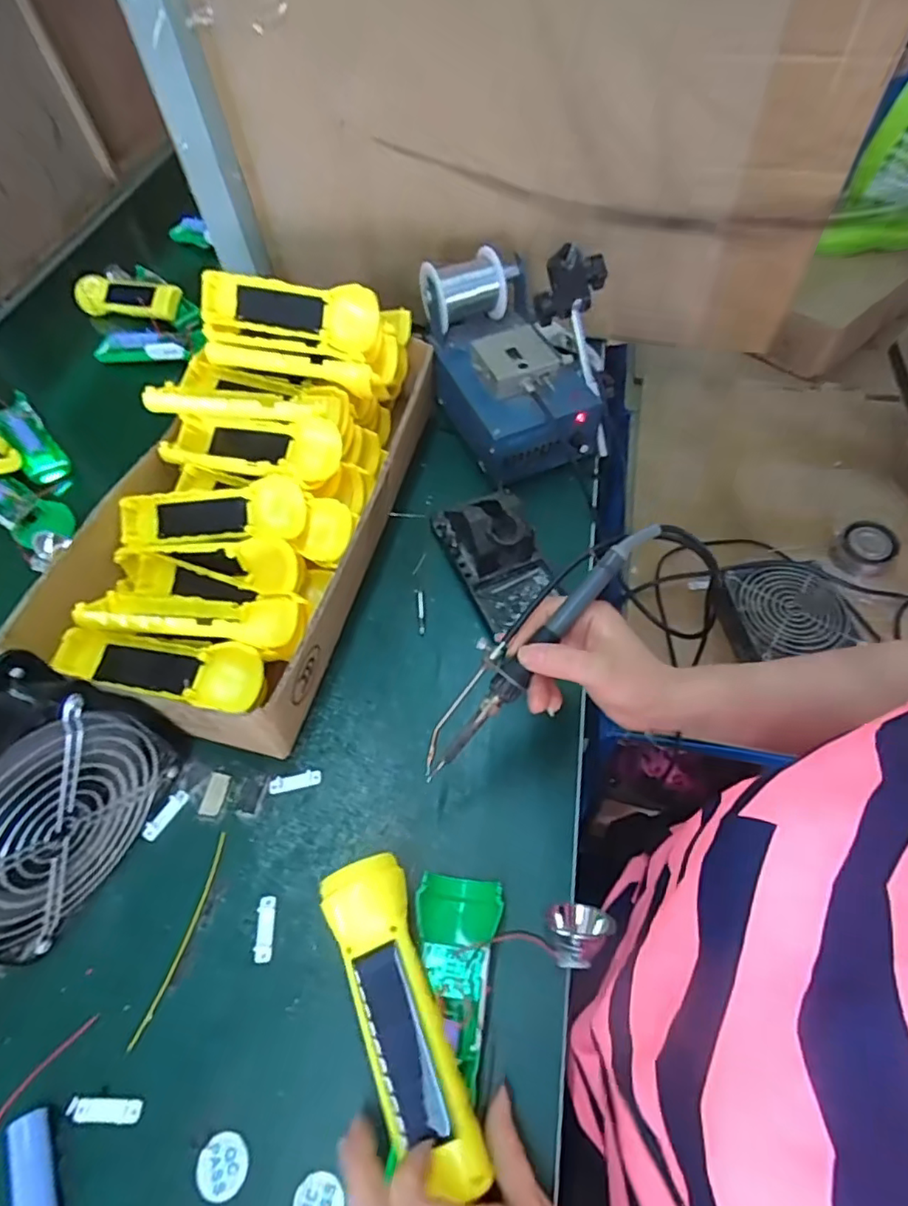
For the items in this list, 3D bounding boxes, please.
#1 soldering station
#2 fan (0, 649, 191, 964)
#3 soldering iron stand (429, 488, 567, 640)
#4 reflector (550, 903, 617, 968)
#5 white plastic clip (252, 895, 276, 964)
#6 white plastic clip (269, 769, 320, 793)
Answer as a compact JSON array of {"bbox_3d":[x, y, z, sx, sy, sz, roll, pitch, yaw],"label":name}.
[{"bbox_3d":[0.081,-0.246,0.586,0.174,0.130,0.202,-20,58,-10],"label":"soldering station"},{"bbox_3d":[-0.256,0.124,0.363,0.065,0.147,0.158,20,60,16],"label":"fan"},{"bbox_3d":[0.033,-0.053,0.510,0.072,0.069,0.136,-26,59,-13],"label":"soldering iron stand"},{"bbox_3d":[0.078,0.201,0.360,0.034,0.037,0.036,10,58,11],"label":"reflector"},{"bbox_3d":[-0.122,0.211,0.385,0.012,0.005,0.038,-7,56,0],"label":"white plastic clip"},{"bbox_3d":[-0.117,0.131,0.437,0.037,0.004,0.012,-12,56,-4],"label":"white plastic clip"}]

